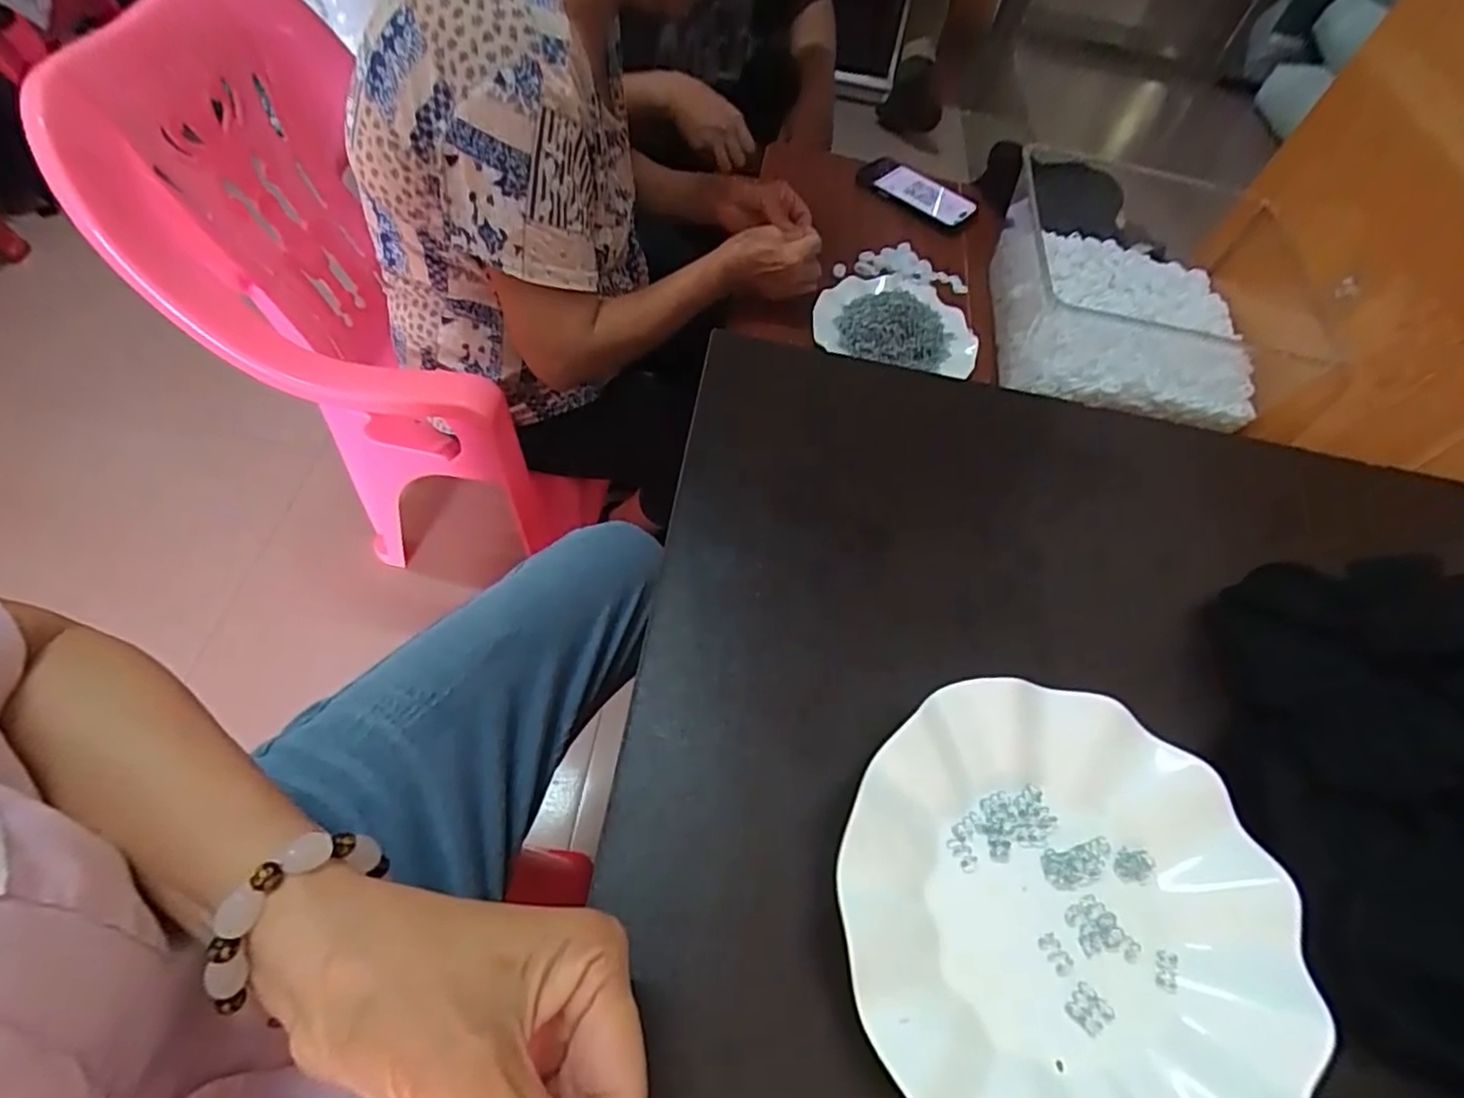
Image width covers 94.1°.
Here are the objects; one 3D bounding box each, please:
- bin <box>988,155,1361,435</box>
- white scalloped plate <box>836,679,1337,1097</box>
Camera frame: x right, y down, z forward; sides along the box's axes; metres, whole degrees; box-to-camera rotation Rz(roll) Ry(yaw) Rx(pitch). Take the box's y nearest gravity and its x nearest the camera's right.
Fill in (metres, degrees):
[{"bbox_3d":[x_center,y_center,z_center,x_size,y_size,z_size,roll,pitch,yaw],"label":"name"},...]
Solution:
[{"bbox_3d":[0.481,-0.300,0.778,0.338,0.109,0.292,14,60,4],"label":"bin"},{"bbox_3d":[0.134,0.147,0.274,0.179,0.028,0.180,2,60,-3],"label":"white scalloped plate"}]

